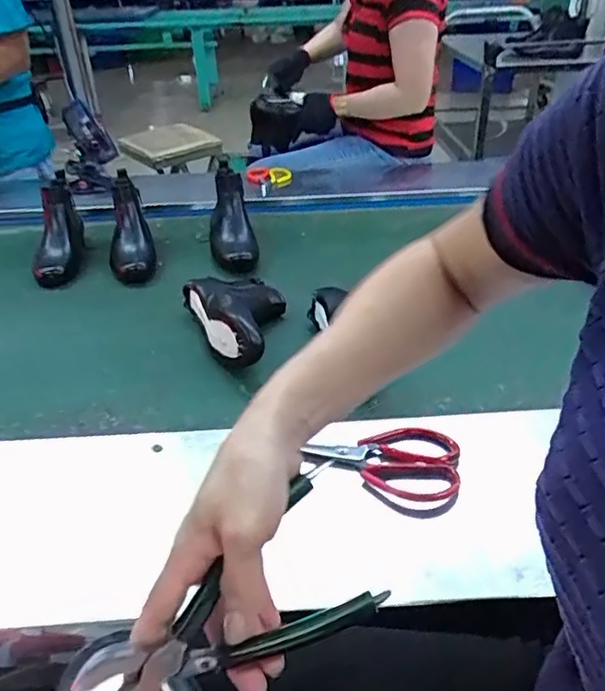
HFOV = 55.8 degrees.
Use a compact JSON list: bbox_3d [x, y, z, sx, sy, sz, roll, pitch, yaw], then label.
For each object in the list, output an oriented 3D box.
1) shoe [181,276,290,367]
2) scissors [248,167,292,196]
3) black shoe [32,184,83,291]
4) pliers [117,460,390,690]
[{"bbox_3d":[-0.080,-0.044,0.871,0.140,0.075,0.215,-17,39,-23],"label":"shoe"},{"bbox_3d":[-0.076,-0.416,1.436,0.105,0.019,0.172,-13,37,-18],"label":"scissors"},{"bbox_3d":[-0.482,-0.223,1.116,0.085,0.137,0.233,-10,36,-14],"label":"black shoe"},{"bbox_3d":[-0.044,0.152,0.329,0.181,0.098,0.022,-24,11,-19],"label":"pliers"}]

